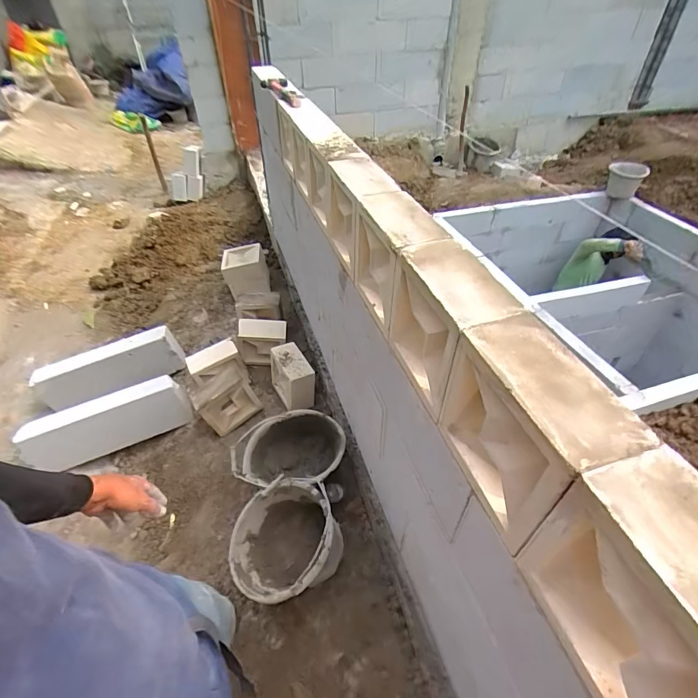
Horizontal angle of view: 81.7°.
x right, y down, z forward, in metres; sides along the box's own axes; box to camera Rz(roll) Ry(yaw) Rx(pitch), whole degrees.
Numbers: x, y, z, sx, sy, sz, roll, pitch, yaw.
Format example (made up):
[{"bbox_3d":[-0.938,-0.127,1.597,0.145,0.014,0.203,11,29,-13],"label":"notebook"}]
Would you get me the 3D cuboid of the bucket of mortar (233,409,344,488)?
[{"bbox_3d":[-0.194,0.352,1.318,0.343,0.211,0.255,9,44,10],"label":"bucket of mortar"}]

